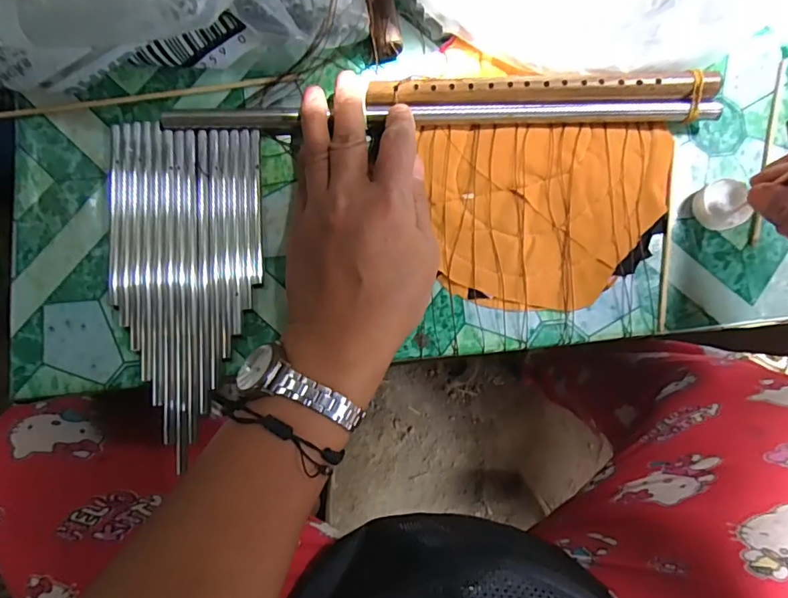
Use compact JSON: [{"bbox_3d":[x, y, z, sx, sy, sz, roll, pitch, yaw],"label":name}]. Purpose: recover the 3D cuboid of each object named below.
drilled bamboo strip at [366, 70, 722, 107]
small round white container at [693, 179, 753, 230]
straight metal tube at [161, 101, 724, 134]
[{"bbox_3d":[0.091,-0.131,0.304,0.209,0.013,0.021,-2,83,1],"label":"drilled bamboo strip"},{"bbox_3d":[0.202,-0.057,0.305,0.028,0.017,0.029,0,82,-2],"label":"small round white container"},{"bbox_3d":[0.030,-0.114,0.306,0.337,0.013,0.012,-2,83,-1],"label":"straight metal tube"}]

